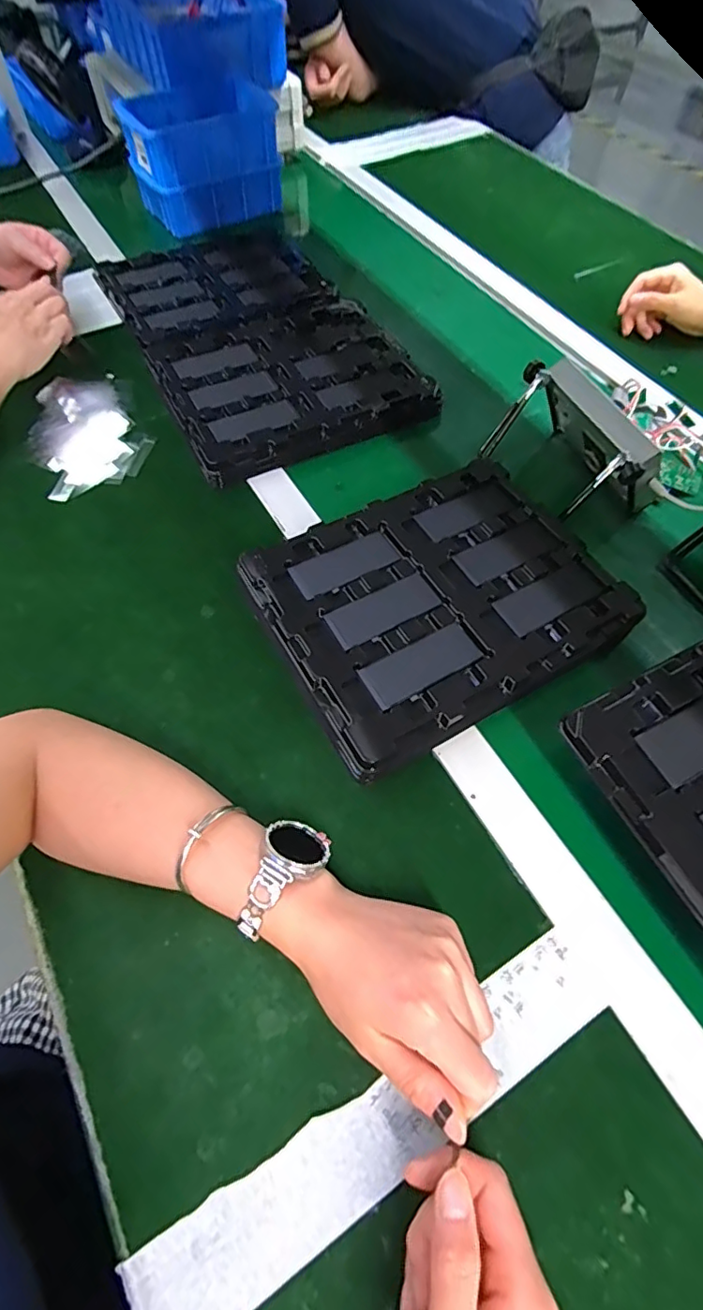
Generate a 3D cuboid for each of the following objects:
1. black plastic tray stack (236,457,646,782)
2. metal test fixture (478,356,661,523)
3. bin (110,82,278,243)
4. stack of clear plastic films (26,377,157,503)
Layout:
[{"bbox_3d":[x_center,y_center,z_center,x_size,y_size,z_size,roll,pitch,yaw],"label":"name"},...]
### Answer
[{"bbox_3d":[0.070,-0.048,0.467,0.273,0.040,0.219,-25,64,-15],"label":"black plastic tray stack"},{"bbox_3d":[0.218,-0.209,0.533,0.109,0.090,0.171,-25,64,-15],"label":"metal test fixture"},{"bbox_3d":[-0.225,-0.759,0.820,0.211,0.114,0.149,-26,65,-15],"label":"bin"},{"bbox_3d":[-0.305,-0.258,0.604,0.115,0.014,0.202,-26,65,-15],"label":"stack of clear plastic films"}]

